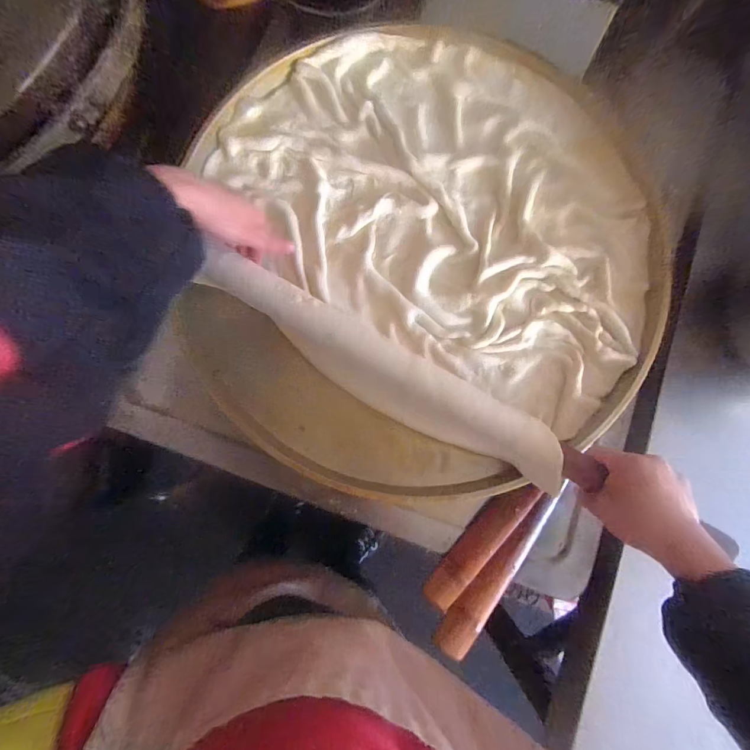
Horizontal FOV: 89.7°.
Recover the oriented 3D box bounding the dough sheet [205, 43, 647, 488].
[{"bbox_3d":[0.072,-0.182,0.409,0.524,0.084,0.438,29,83,2],"label":"dough sheet"}]

